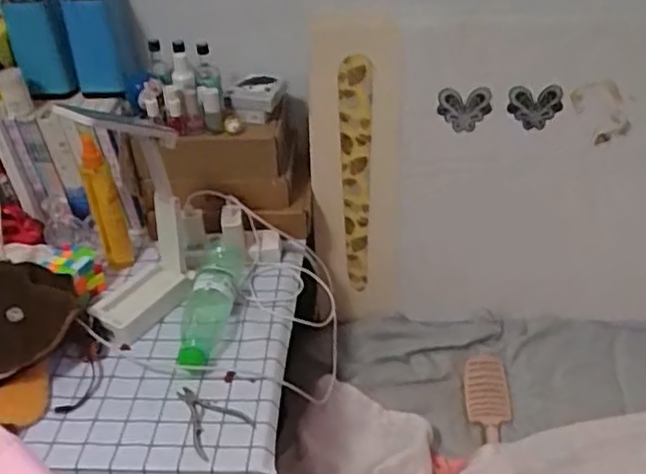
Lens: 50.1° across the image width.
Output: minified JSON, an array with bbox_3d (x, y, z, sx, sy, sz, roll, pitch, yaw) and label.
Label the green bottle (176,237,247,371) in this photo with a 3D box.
[{"bbox_3d":[-0.158,0.088,0.965,0.064,0.053,0.241,2,37,7],"label":"green bottle"}]

